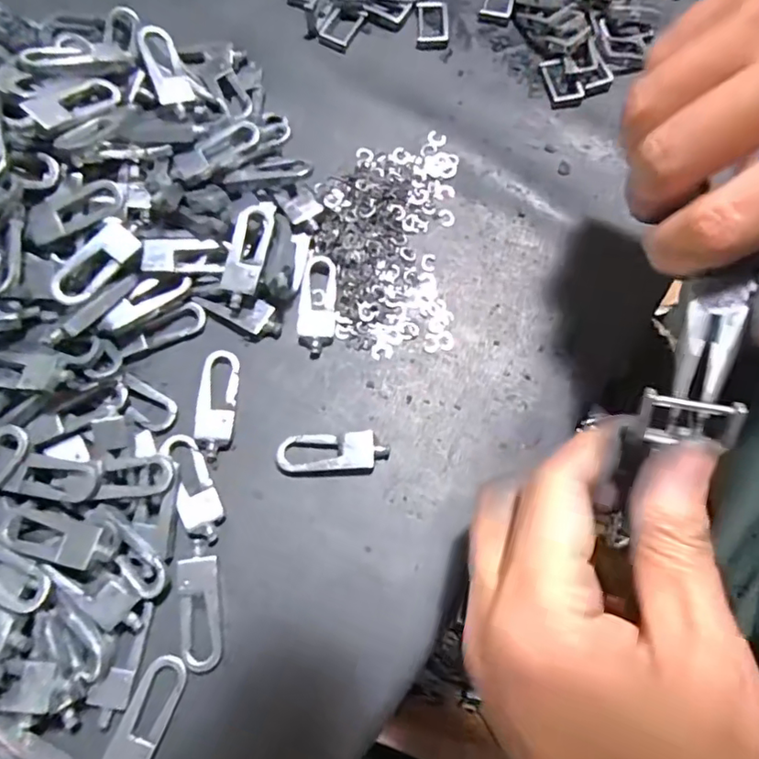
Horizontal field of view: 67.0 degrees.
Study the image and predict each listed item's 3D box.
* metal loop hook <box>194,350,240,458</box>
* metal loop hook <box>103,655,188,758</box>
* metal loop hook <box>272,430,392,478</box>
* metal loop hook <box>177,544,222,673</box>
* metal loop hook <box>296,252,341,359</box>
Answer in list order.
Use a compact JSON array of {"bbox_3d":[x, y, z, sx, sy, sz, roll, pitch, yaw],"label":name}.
[{"bbox_3d":[-0.066,0.009,0.233,0.015,0.006,0.043,0,73,0],"label":"metal loop hook"},{"bbox_3d":[-0.081,0.118,0.196,0.015,0.004,0.044,22,74,7],"label":"metal loop hook"},{"bbox_3d":[-0.018,0.030,0.227,0.043,0.005,0.018,-4,73,-1],"label":"metal loop hook"},{"bbox_3d":[-0.066,0.083,0.207,0.014,0.004,0.042,-7,73,-2],"label":"metal loop hook"},{"bbox_3d":[-0.026,-0.032,0.245,0.017,0.004,0.045,3,73,1],"label":"metal loop hook"}]

